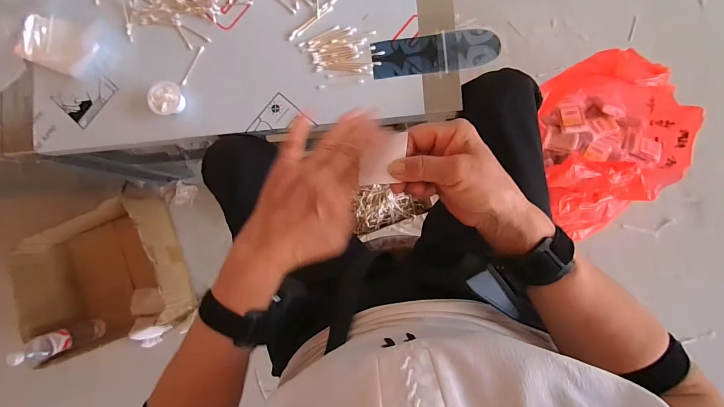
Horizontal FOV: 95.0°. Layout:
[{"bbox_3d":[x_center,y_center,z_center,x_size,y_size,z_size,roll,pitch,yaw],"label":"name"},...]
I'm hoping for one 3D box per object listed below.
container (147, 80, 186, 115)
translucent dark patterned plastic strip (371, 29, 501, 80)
[{"bbox_3d":[-0.317,-0.169,0.541,0.052,0.038,0.052,0,86,6],"label":"container"},{"bbox_3d":[0.113,-0.234,0.517,0.189,0.005,0.062,-4,86,6],"label":"translucent dark patterned plastic strip"}]

